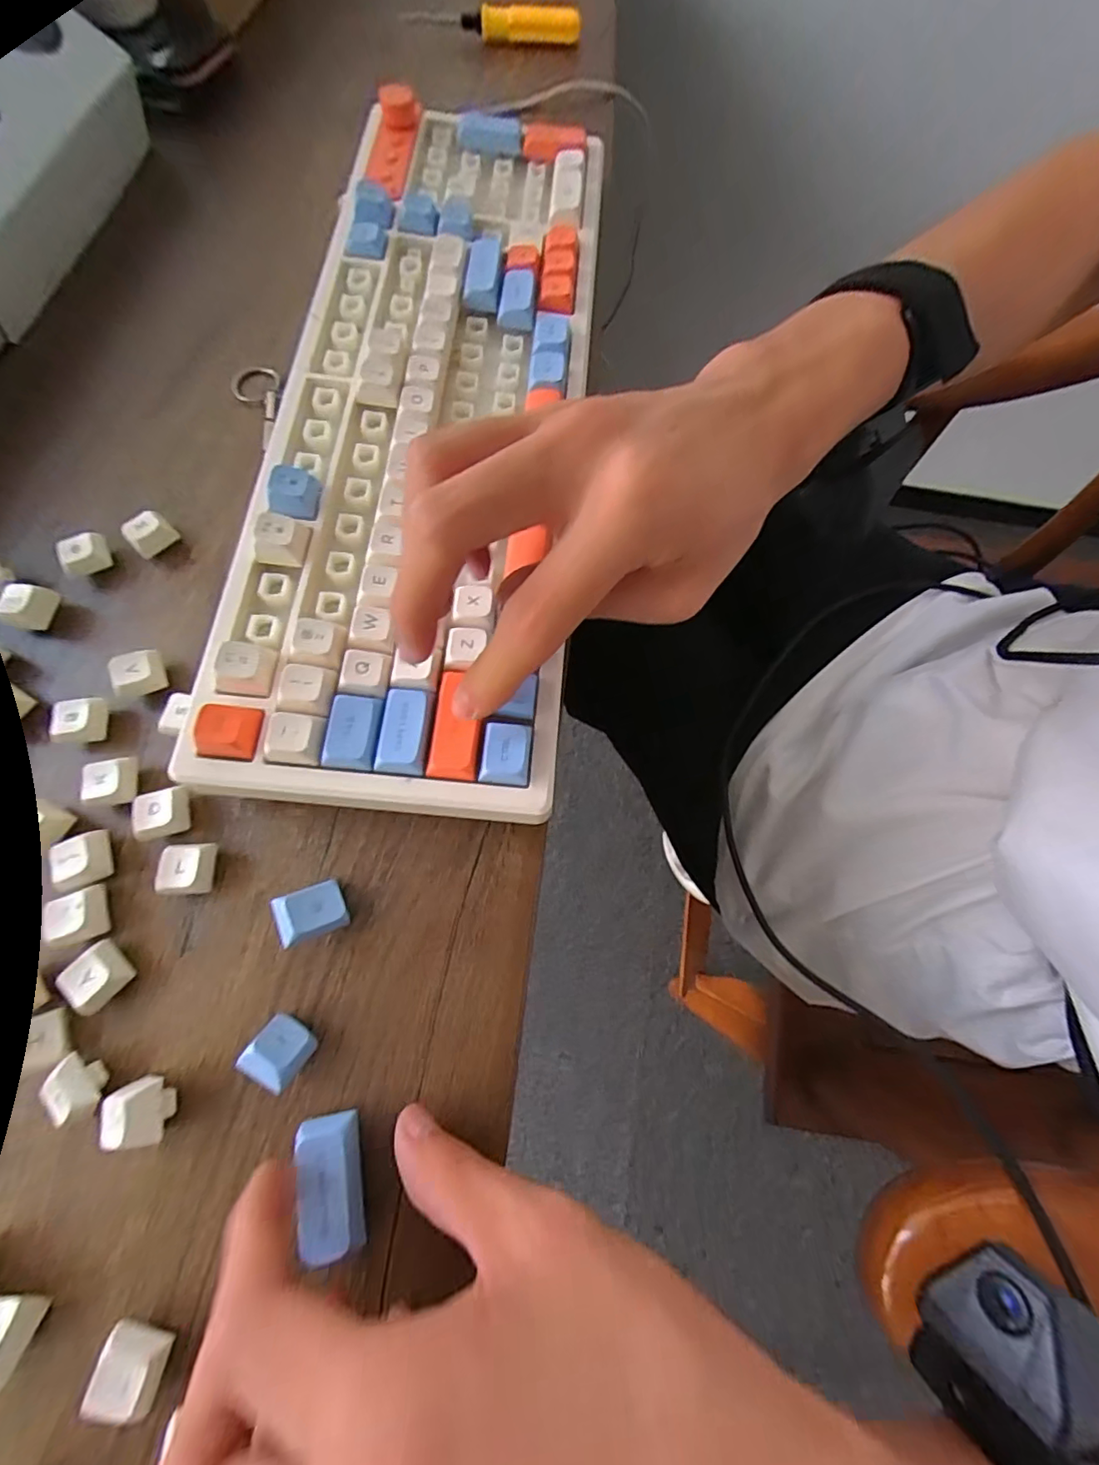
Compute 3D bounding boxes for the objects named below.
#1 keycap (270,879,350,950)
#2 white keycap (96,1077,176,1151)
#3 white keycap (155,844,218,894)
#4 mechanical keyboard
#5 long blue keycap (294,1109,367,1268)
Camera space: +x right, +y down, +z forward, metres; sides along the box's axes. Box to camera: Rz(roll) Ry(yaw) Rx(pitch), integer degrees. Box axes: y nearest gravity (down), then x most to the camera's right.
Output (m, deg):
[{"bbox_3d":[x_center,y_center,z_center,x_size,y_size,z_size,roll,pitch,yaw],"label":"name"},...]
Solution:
[{"bbox_3d":[-0.086,0.066,0.194,0.024,0.010,0.019,-12,60,-36],"label":"keycap"},{"bbox_3d":[-0.134,0.124,0.176,0.020,0.017,0.017,-5,72,-3],"label":"white keycap"},{"bbox_3d":[-0.135,0.051,0.202,0.017,0.012,0.018,-2,72,-2],"label":"white keycap"},{"bbox_3d":[-0.066,-0.160,0.261,0.159,0.043,0.397,3,71,0],"label":"mechanical keyboard"},{"bbox_3d":[-0.069,0.143,0.171,0.017,0.017,0.035,-11,72,-5],"label":"long blue keycap"}]

